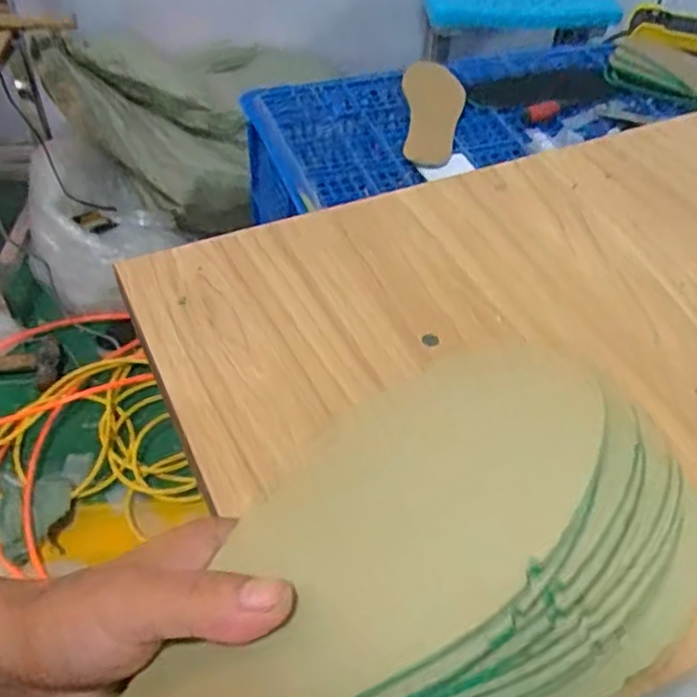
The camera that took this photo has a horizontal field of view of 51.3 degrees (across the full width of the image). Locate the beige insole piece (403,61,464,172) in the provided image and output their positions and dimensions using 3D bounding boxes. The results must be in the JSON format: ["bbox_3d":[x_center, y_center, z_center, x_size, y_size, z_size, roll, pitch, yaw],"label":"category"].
[{"bbox_3d":[0.124,-0.363,1.136,0.100,0.149,0.017,6,25,-15],"label":"beige insole piece"}]

